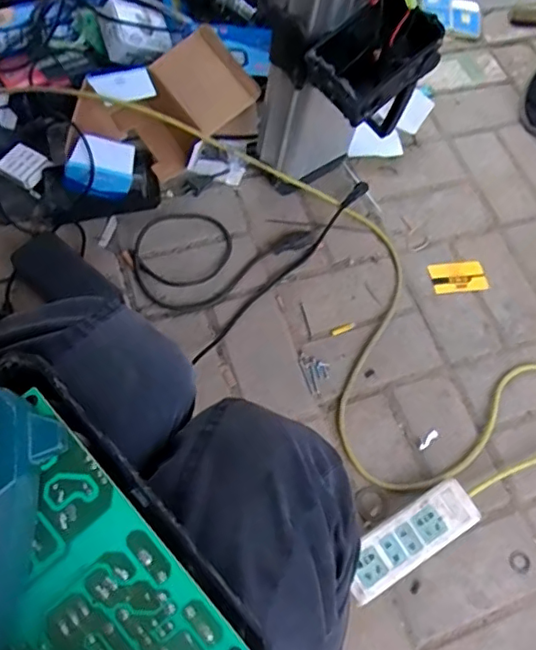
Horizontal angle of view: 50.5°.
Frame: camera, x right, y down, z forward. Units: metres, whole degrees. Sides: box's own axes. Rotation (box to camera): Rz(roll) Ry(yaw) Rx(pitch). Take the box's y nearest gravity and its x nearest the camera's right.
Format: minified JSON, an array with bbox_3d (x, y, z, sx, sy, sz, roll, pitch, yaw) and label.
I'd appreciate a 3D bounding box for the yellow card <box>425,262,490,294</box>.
[{"bbox_3d":[0.296,-0.073,0.884,0.091,0.004,0.049,-7,67,-11],"label":"yellow card"}]

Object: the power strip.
[{"bbox_3d":[0.167,0.258,0.685,0.183,0.040,0.060,-28,68,-16],"label":"power strip"}]

